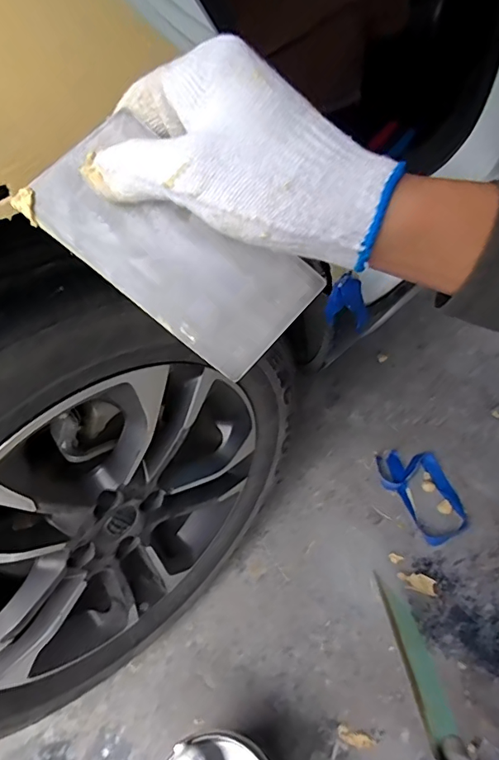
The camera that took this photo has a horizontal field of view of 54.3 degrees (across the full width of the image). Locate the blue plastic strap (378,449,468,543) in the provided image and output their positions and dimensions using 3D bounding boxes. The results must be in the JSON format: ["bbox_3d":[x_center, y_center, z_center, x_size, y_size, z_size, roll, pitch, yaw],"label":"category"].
[{"bbox_3d":[0.309,0.200,0.877,0.109,0.012,0.188,-14,50,-6],"label":"blue plastic strap"}]

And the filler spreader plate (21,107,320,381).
[{"bbox_3d":[-0.039,-0.065,0.242,0.138,0.070,0.004,39,24,-10],"label":"filler spreader plate"}]

